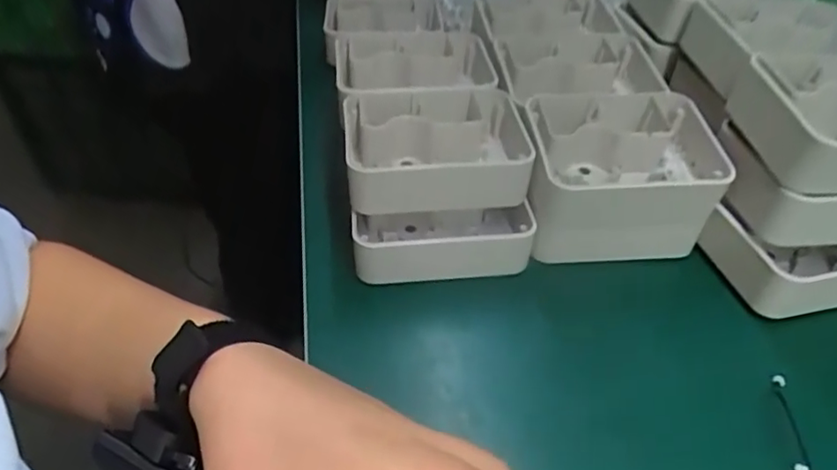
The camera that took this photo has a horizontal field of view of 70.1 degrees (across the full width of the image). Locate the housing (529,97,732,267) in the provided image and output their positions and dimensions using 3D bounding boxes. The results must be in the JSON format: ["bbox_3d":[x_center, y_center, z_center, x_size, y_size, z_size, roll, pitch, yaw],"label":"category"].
[{"bbox_3d":[0.146,-0.037,0.449,0.138,0.094,0.106,5,44,3],"label":"housing"}]

